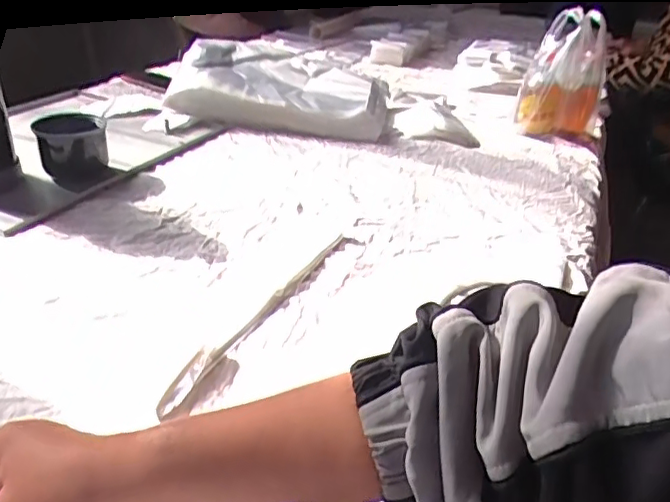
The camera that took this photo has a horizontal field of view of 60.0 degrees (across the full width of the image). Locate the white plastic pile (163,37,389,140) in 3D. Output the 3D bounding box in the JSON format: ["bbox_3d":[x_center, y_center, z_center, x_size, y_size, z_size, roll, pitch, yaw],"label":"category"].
[{"bbox_3d":[-0.098,-0.307,1.068,0.389,0.097,0.257,5,30,0],"label":"white plastic pile"}]

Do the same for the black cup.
[{"bbox_3d":[-0.353,-0.138,0.791,0.091,0.071,0.083,-11,34,-25],"label":"black cup"}]

